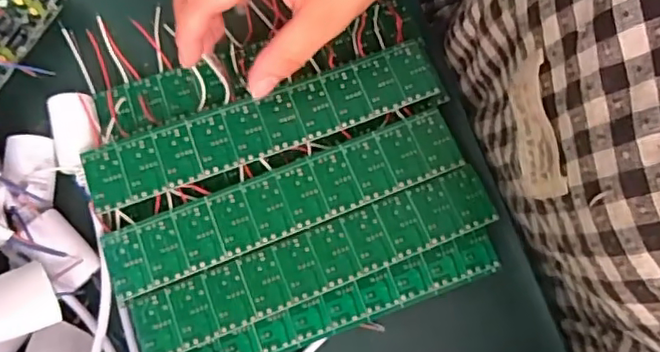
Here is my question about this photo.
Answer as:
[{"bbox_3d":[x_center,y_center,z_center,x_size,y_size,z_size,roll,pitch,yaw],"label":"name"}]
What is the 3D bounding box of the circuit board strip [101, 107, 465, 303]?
[{"bbox_3d":[-0.025,0.012,0.329,0.199,0.004,0.039,-21,76,-6],"label":"circuit board strip"}]

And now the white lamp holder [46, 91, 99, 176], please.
[{"bbox_3d":[-0.148,-0.025,0.354,0.027,0.025,0.044,-17,76,-5],"label":"white lamp holder"}]

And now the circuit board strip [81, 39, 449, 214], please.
[{"bbox_3d":[-0.037,-0.031,0.339,0.201,0.008,0.039,-19,76,-7],"label":"circuit board strip"}]

